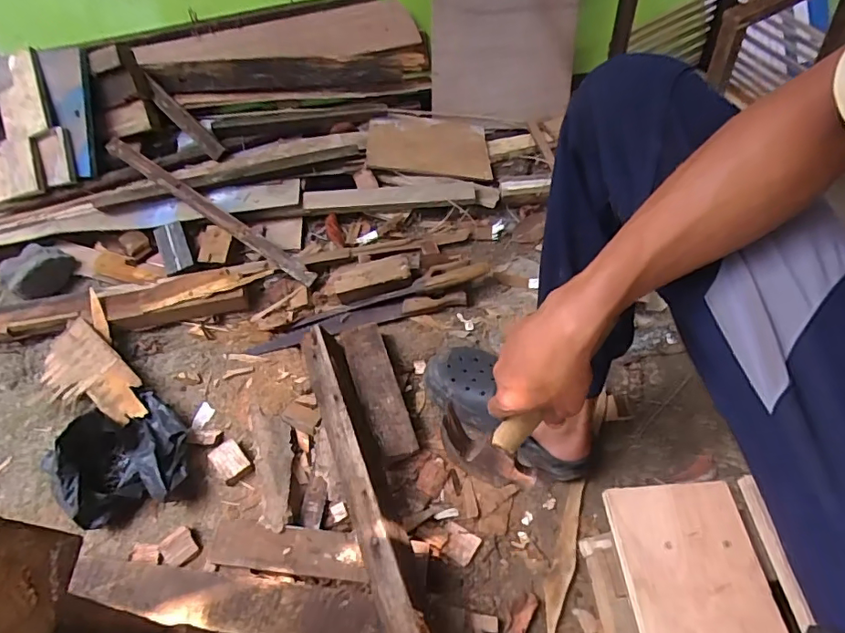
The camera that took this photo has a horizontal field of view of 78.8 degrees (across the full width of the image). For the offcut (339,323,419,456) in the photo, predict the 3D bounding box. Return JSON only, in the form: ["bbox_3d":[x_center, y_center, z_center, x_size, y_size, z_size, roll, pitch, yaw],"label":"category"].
[{"bbox_3d":[-0.068,0.115,0.811,0.070,0.042,0.224,-19,54,-12],"label":"offcut"}]

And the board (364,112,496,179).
[{"bbox_3d":[0.016,-0.376,1.131,0.272,0.012,0.164,3,61,-13],"label":"board"}]

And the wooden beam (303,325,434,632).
[{"bbox_3d":[-0.051,0.266,0.614,0.051,0.044,0.676,-18,49,-12],"label":"wooden beam"}]

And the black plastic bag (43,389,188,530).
[{"bbox_3d":[-0.424,0.205,0.734,0.187,0.090,0.170,35,61,26],"label":"black plastic bag"}]

